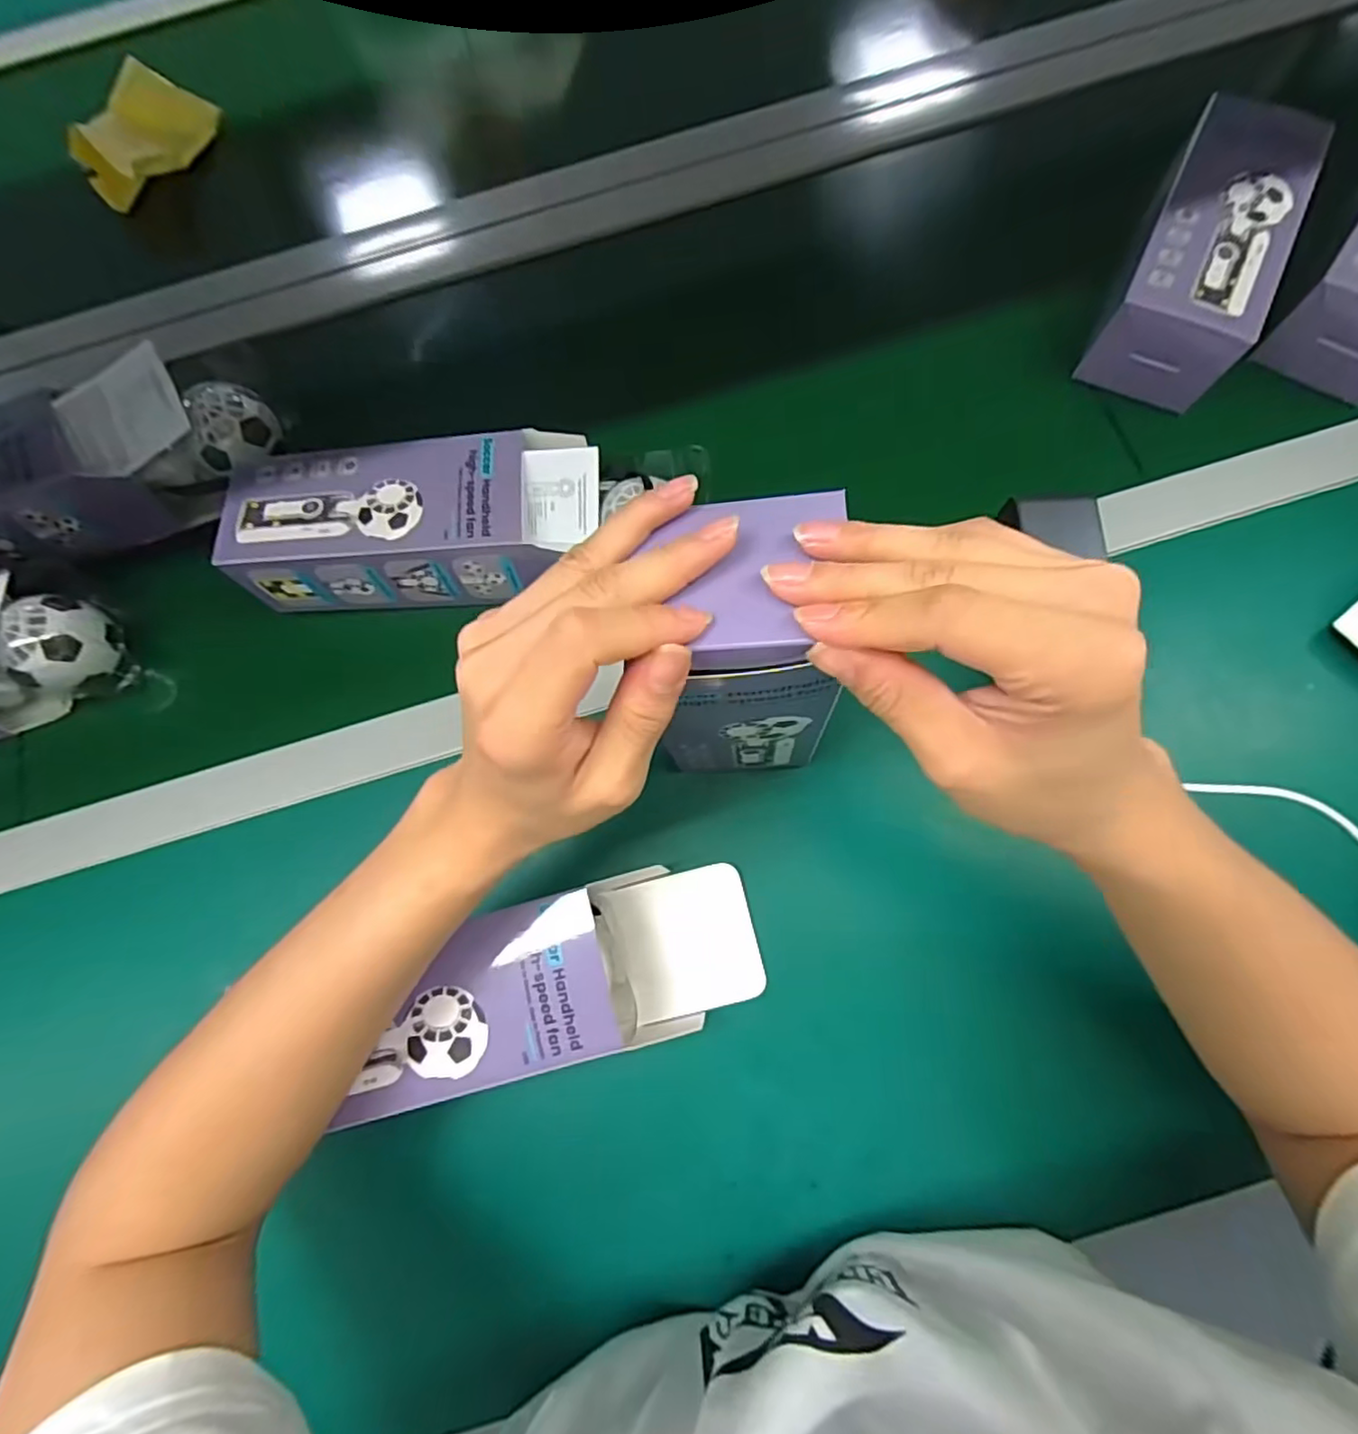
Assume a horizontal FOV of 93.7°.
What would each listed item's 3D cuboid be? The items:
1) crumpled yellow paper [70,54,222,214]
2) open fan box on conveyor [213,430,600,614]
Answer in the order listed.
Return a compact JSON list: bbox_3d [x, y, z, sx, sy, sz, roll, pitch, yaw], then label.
[{"bbox_3d":[-0.463,-0.504,0.552,0.067,0.042,0.128,13,71,6],"label":"crumpled yellow paper"},{"bbox_3d":[-0.167,-0.126,0.421,0.229,0.061,0.097,-2,71,0],"label":"open fan box on conveyor"}]

